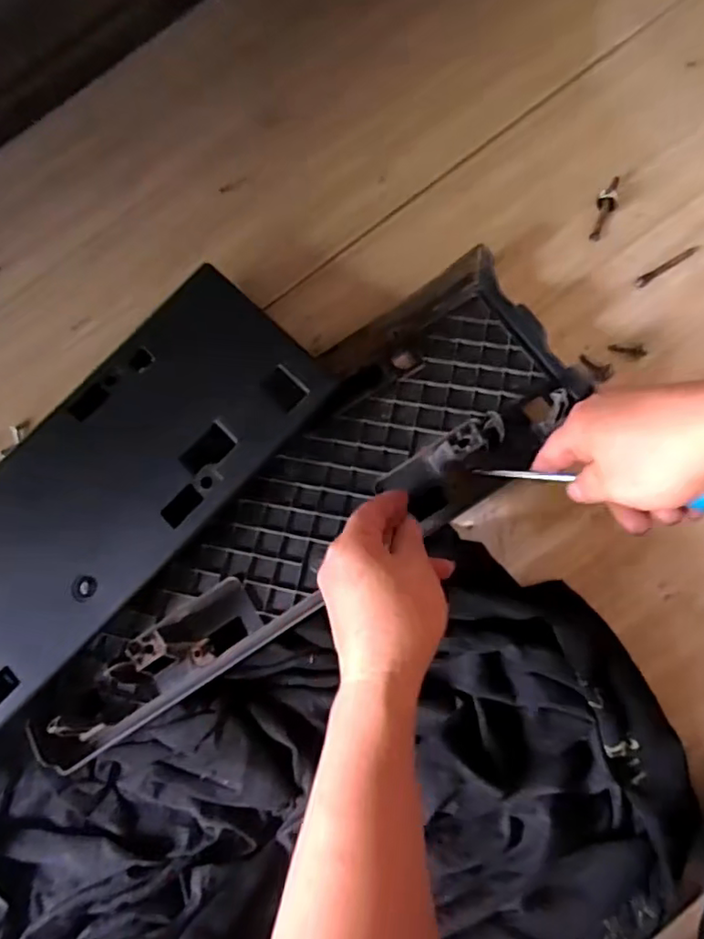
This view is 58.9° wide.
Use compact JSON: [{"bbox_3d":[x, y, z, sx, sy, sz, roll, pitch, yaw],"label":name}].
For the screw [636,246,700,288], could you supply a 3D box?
[{"bbox_3d":[0.255,-0.165,0.505,0.054,0.009,0.008,-31,83,0],"label":"screw"}]

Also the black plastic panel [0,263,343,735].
[{"bbox_3d":[-0.216,0.049,0.446,0.150,0.015,0.445,43,86,14],"label":"black plastic panel"}]

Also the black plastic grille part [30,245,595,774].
[{"bbox_3d":[-0.033,0.035,0.457,0.461,0.055,0.155,-42,83,-6],"label":"black plastic grille part"}]

